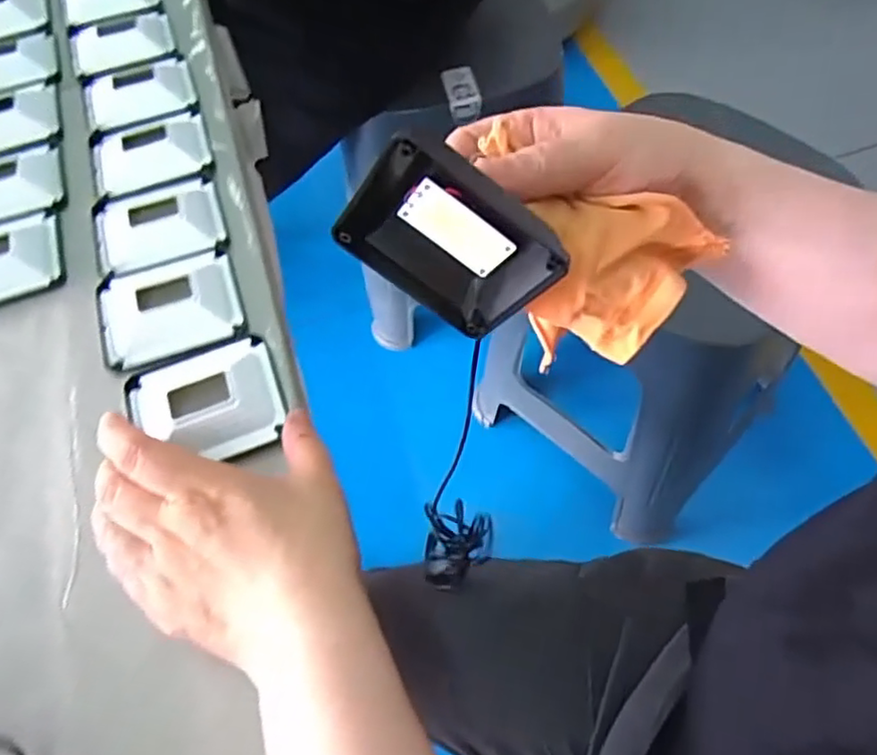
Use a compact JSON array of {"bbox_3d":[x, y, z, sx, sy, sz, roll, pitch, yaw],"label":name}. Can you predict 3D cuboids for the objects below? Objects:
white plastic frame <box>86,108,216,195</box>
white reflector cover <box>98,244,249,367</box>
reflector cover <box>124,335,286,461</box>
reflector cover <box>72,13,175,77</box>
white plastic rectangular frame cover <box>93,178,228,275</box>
[{"bbox_3d":[-0.195,-0.154,0.428,0.077,0.011,0.066,-20,62,-8],"label":"white plastic frame"},{"bbox_3d":[-0.157,-0.044,0.367,0.079,0.010,0.071,-19,62,-7],"label":"white reflector cover"},{"bbox_3d":[-0.124,0.013,0.335,0.078,0.014,0.065,-19,62,-7],"label":"reflector cover"},{"bbox_3d":[-0.244,-0.258,0.487,0.075,0.010,0.057,-22,63,-9],"label":"reflector cover"},{"bbox_3d":[-0.178,-0.100,0.398,0.077,0.009,0.065,-17,62,-6],"label":"white plastic rectangular frame cover"}]

